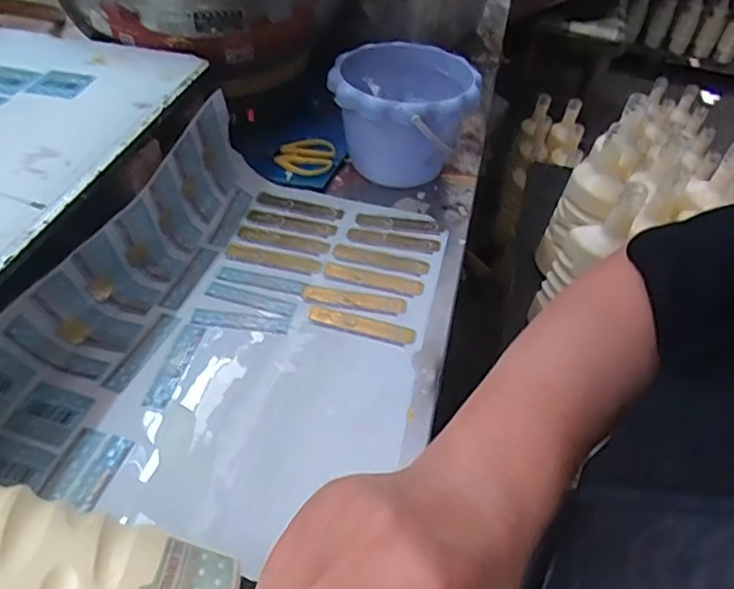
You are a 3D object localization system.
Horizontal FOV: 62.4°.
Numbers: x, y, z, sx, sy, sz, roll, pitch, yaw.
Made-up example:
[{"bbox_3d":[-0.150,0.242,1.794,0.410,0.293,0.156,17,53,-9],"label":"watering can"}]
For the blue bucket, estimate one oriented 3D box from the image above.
[{"bbox_3d":[0.036,-0.189,0.669,0.146,0.119,0.144,3,45,-3],"label":"blue bucket"}]

